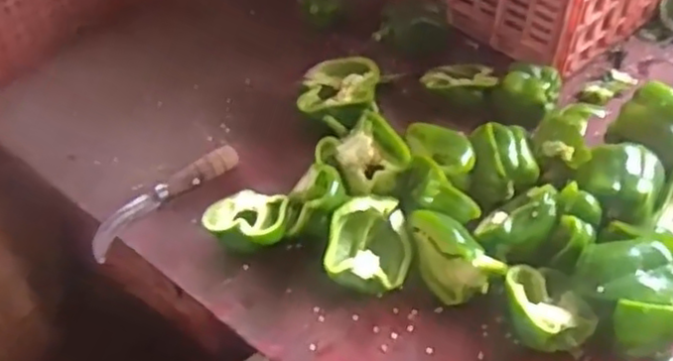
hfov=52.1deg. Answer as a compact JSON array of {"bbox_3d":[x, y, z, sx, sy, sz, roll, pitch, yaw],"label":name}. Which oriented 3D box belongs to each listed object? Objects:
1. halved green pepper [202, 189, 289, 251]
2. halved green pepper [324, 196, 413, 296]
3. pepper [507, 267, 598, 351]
[{"bbox_3d":[-0.090,0.045,0.709,0.084,0.047,0.065,8,47,9],"label":"halved green pepper"},{"bbox_3d":[0.033,0.063,0.673,0.081,0.047,0.095,8,47,9],"label":"halved green pepper"},{"bbox_3d":[0.187,0.118,0.625,0.072,0.043,0.091,-34,54,-27],"label":"pepper"}]

